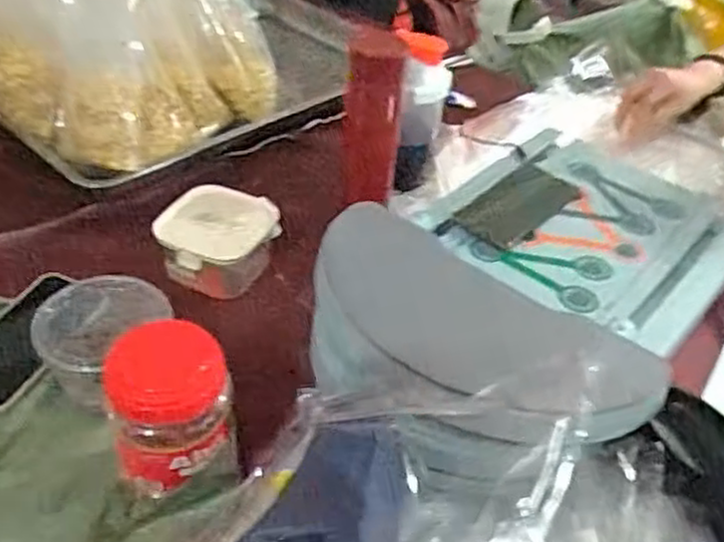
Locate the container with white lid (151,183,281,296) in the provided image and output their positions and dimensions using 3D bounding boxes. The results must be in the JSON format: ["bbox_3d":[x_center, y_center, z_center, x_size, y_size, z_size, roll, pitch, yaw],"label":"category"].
[{"bbox_3d":[-0.150,-0.029,0.814,0.101,0.087,0.114,17,42,13],"label":"container with white lid"}]

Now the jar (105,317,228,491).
[{"bbox_3d":[-0.147,0.103,0.585,0.085,0.105,0.079,3,40,-3],"label":"jar"}]

